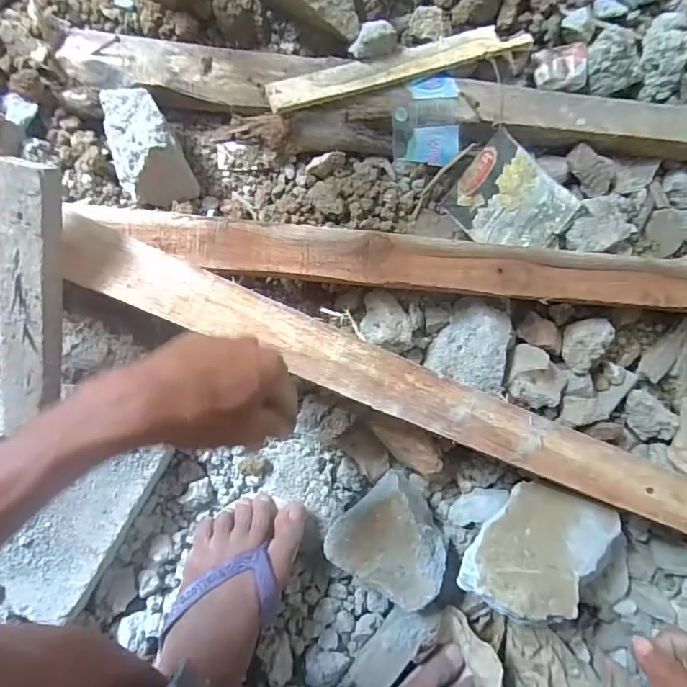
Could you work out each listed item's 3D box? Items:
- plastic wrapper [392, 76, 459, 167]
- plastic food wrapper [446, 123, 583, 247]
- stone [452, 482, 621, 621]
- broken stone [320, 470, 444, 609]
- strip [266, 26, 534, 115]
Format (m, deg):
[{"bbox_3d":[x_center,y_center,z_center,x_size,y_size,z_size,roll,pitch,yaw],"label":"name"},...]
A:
[{"bbox_3d":[0.092,-0.248,0.535,0.073,0.017,0.090,-4,107,-1],"label":"plastic wrapper"},{"bbox_3d":[0.188,-0.158,0.542,0.129,0.034,0.109,38,86,1],"label":"plastic food wrapper"},{"bbox_3d":[0.194,0.206,0.477,0.106,0.032,0.150,39,66,11],"label":"stone"},{"bbox_3d":[0.051,0.207,0.507,0.108,0.069,0.111,0,88,-6],"label":"broken stone"},{"bbox_3d":[0.064,-0.308,0.526,0.302,0.017,0.038,-19,87,-2],"label":"strip"}]

